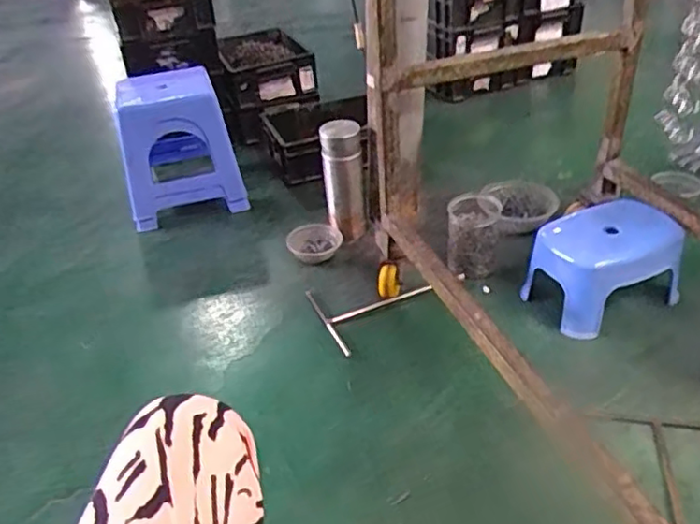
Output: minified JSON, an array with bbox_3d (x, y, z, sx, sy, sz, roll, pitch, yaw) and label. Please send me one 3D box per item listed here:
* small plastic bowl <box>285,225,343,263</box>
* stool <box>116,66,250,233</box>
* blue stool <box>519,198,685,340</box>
[{"bbox_3d":[-0.073,-0.038,1.313,0.114,0.041,0.089,-5,35,-1],"label":"small plastic bowl"},{"bbox_3d":[-0.401,-0.275,1.493,0.254,0.301,0.261,-11,36,-9],"label":"stool"},{"bbox_3d":[0.445,0.005,1.126,0.230,0.151,0.175,-20,38,-21],"label":"blue stool"}]

